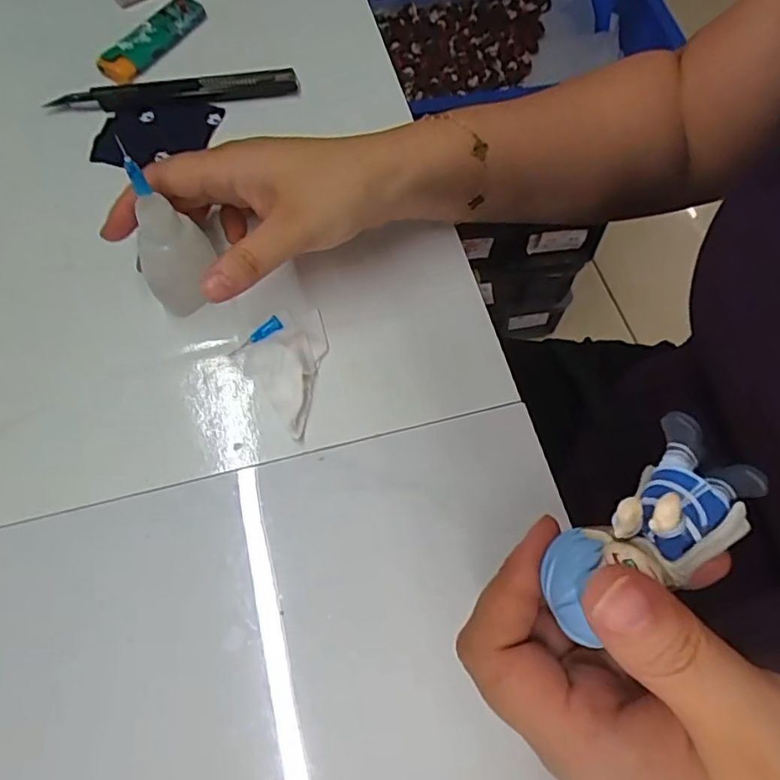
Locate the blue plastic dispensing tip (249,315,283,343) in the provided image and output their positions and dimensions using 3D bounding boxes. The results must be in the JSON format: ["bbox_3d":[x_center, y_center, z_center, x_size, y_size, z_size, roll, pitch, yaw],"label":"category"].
[{"bbox_3d":[-0.063,-0.030,0.300,0.017,0.005,0.007,-36,69,-5],"label":"blue plastic dispensing tip"}]

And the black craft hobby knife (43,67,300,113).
[{"bbox_3d":[-0.131,-0.182,0.367,0.145,0.009,0.018,-8,66,-5],"label":"black craft hobby knife"}]

